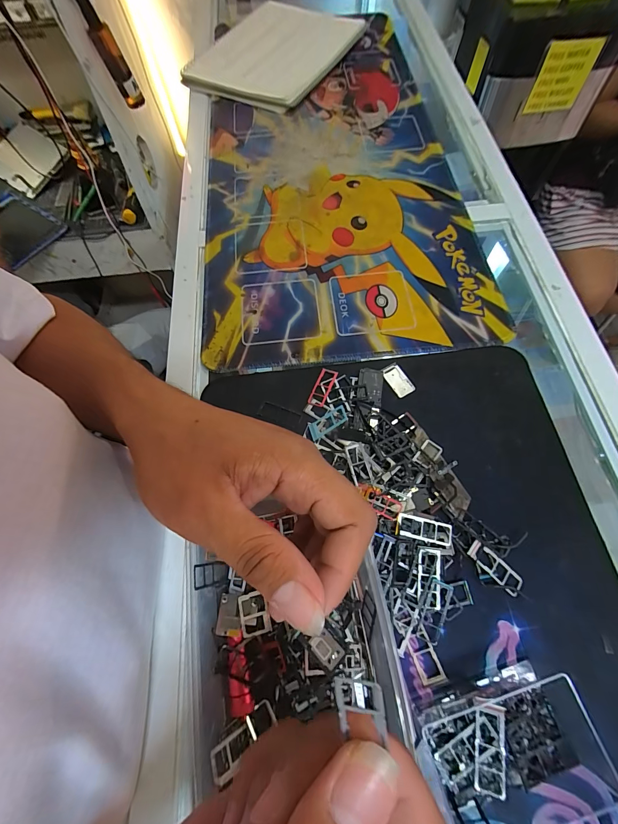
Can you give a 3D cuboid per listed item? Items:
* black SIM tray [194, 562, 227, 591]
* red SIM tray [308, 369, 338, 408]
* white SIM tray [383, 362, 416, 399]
[{"bbox_3d":[-0.066,0.109,0.219,0.004,0.035,0.014,-16,65,14],"label":"black SIM tray"},{"bbox_3d":[0.012,-0.022,0.287,0.014,0.004,0.037,21,69,9],"label":"red SIM tray"},{"bbox_3d":[0.079,-0.028,0.291,0.019,0.004,0.031,-29,70,-11],"label":"white SIM tray"}]

